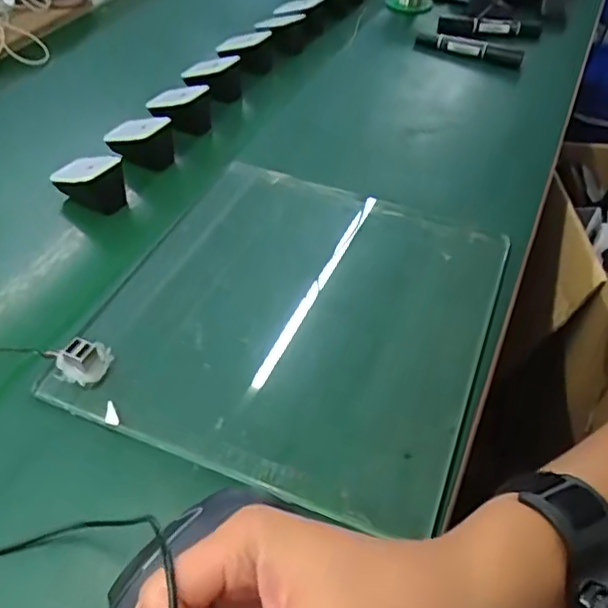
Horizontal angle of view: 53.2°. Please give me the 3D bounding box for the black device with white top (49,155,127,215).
[{"bbox_3d":[-0.200,-0.114,0.563,0.062,0.040,0.041,22,49,19],"label":"black device with white top"}]

